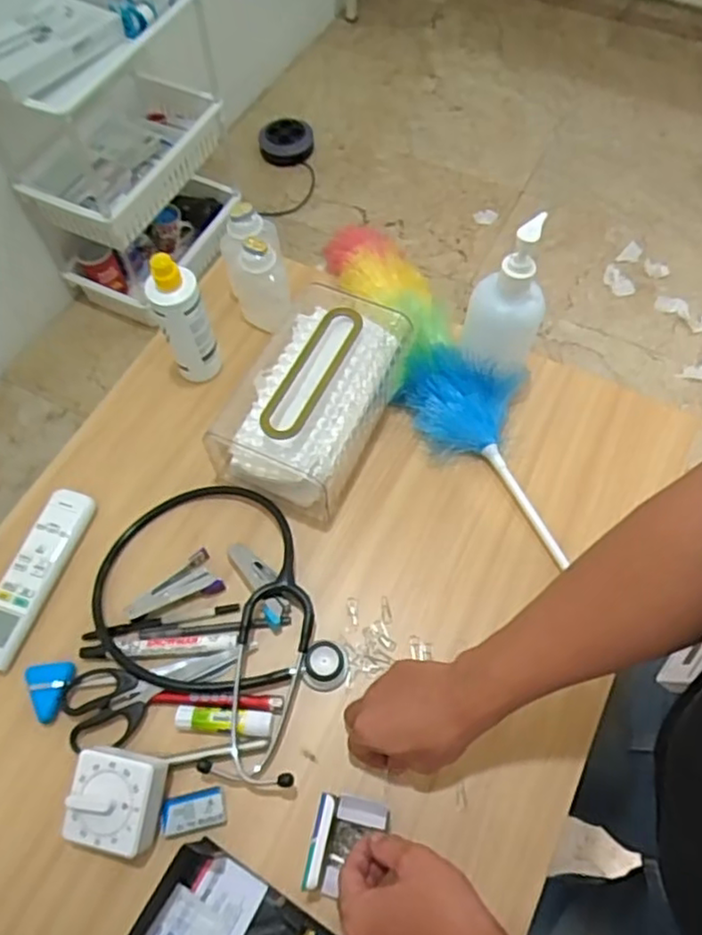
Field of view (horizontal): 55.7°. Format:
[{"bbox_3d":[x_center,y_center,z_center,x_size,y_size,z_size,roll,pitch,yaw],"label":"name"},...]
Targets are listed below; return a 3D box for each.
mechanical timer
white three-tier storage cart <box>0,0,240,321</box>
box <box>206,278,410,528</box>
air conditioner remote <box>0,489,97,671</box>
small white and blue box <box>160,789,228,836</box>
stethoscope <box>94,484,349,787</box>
[{"bbox_3d":[-0.188,0.269,0.538,0.078,0.045,0.071,11,64,6],"label":"mechanical timer"},{"bbox_3d":[-0.504,-0.723,1.513,0.331,0.612,0.470,18,65,9],"label":"white three-tier storage cart"},{"bbox_3d":[-0.039,-0.072,0.684,0.147,0.083,0.216,26,66,13],"label":"box"},{"bbox_3d":[-0.307,0.102,0.641,0.048,0.014,0.176,17,65,9],"label":"air conditioner remote"},{"bbox_3d":[-0.131,0.285,0.550,0.051,0.010,0.029,-11,64,-5],"label":"small white and blue box"},{"bbox_3d":[-0.112,0.133,0.614,0.197,0.030,0.285,-41,70,-18],"label":"stethoscope"}]

